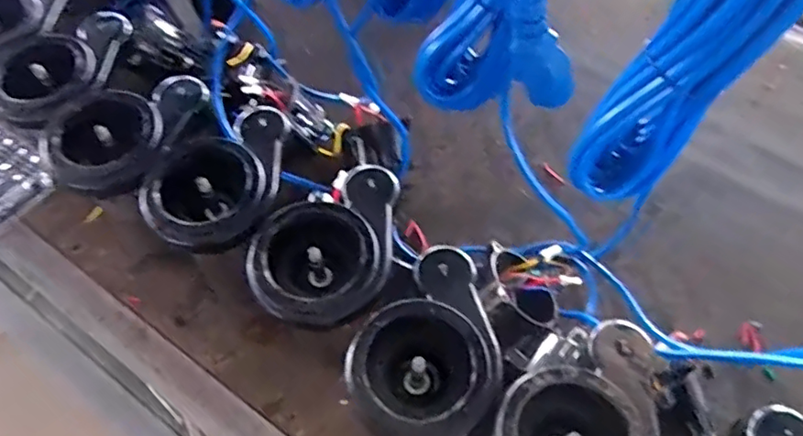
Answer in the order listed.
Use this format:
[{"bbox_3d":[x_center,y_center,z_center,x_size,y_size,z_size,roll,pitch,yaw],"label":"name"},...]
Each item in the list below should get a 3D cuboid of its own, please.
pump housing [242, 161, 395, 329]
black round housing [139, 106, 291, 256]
[{"bbox_3d":[-0.070,0.029,0.542,0.125,0.070,0.163,3,59,4],"label":"pump housing"},{"bbox_3d":[-0.174,-0.041,0.580,0.123,0.054,0.170,17,61,12],"label":"black round housing"}]

